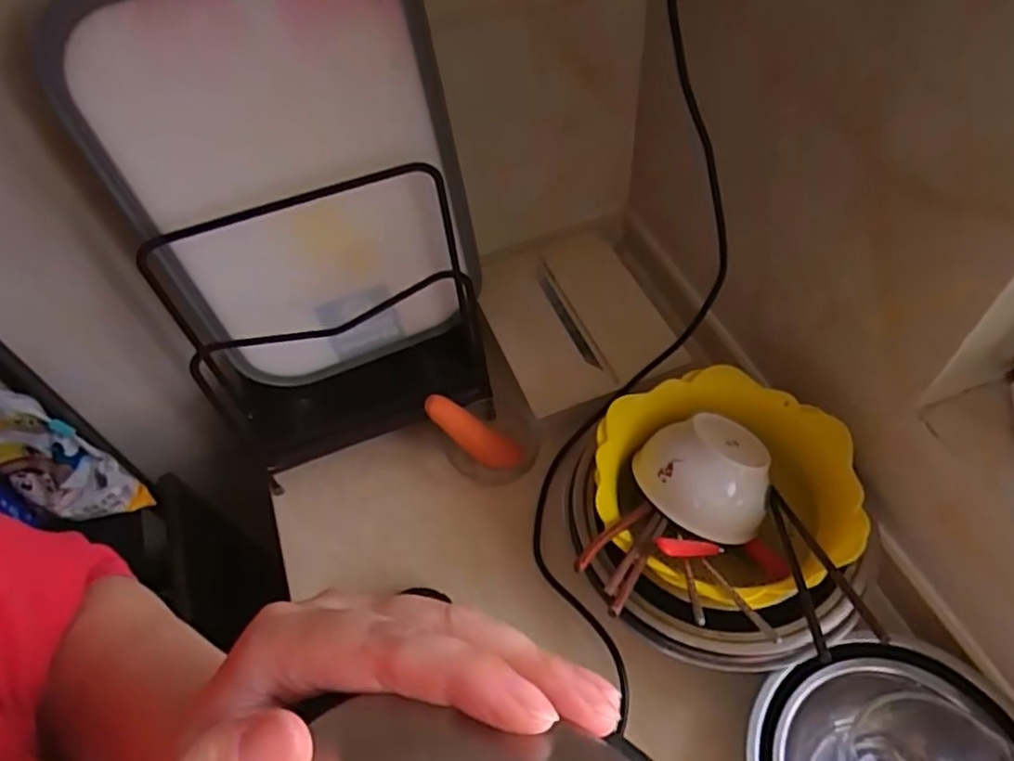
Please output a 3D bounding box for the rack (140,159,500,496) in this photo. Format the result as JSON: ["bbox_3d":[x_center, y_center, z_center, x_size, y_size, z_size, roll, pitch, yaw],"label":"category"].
[{"bbox_3d":[-0.161,-0.046,0.634,0.270,0.278,0.092,-15,54,-5],"label":"rack"}]

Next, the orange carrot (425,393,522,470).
[{"bbox_3d":[-0.040,0.055,0.710,0.033,0.125,0.030,-22,38,46],"label":"orange carrot"}]

